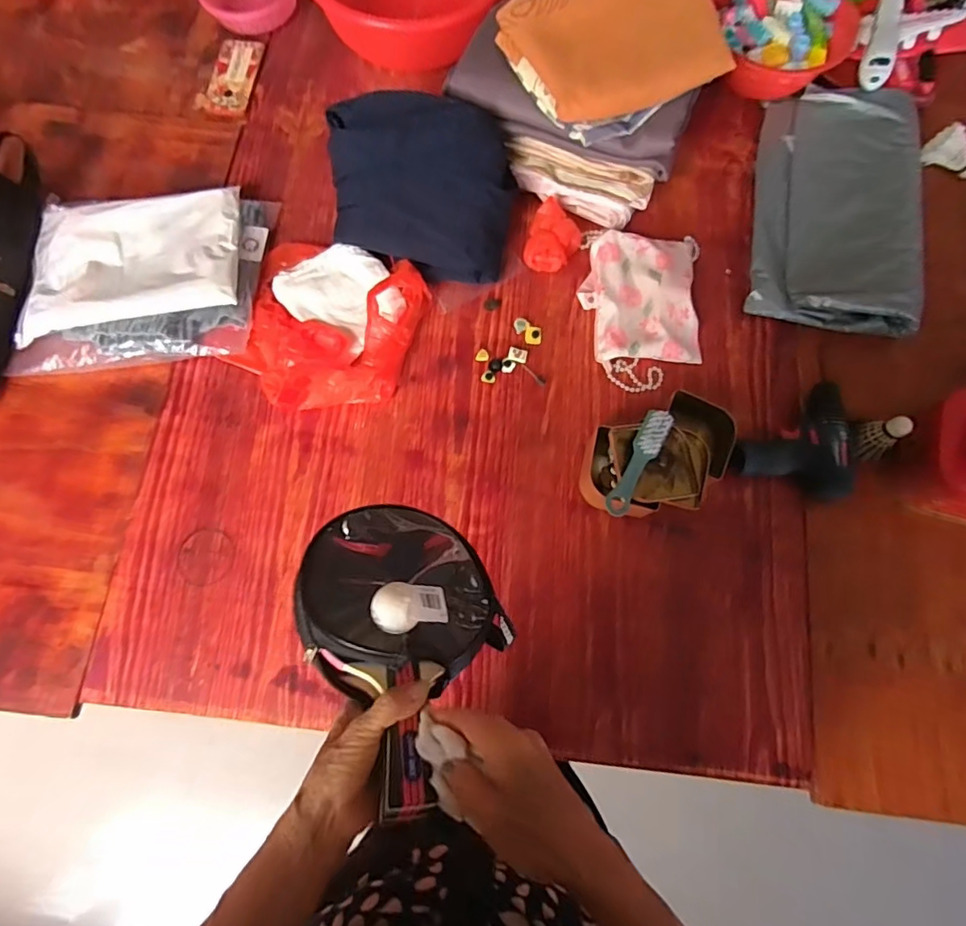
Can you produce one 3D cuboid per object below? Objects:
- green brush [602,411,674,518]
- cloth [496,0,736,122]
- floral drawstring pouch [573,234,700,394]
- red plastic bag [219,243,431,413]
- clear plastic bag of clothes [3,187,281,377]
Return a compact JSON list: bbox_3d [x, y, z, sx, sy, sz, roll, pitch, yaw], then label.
[{"bbox_3d":[0.190,-0.003,0.652,0.032,0.018,0.146,29,77,7],"label":"green brush"},{"bbox_3d":[0.174,-0.578,0.713,0.246,0.063,0.231,-21,76,-6],"label":"cloth"},{"bbox_3d":[0.234,-0.228,0.781,0.171,0.040,0.245,2,76,-1],"label":"floral drawstring pouch"},{"bbox_3d":[-0.227,-0.194,0.753,0.248,0.059,0.258,19,77,3],"label":"red plastic bag"},{"bbox_3d":[-0.502,-0.271,0.769,0.356,0.050,0.285,0,72,2],"label":"clear plastic bag of clothes"}]

